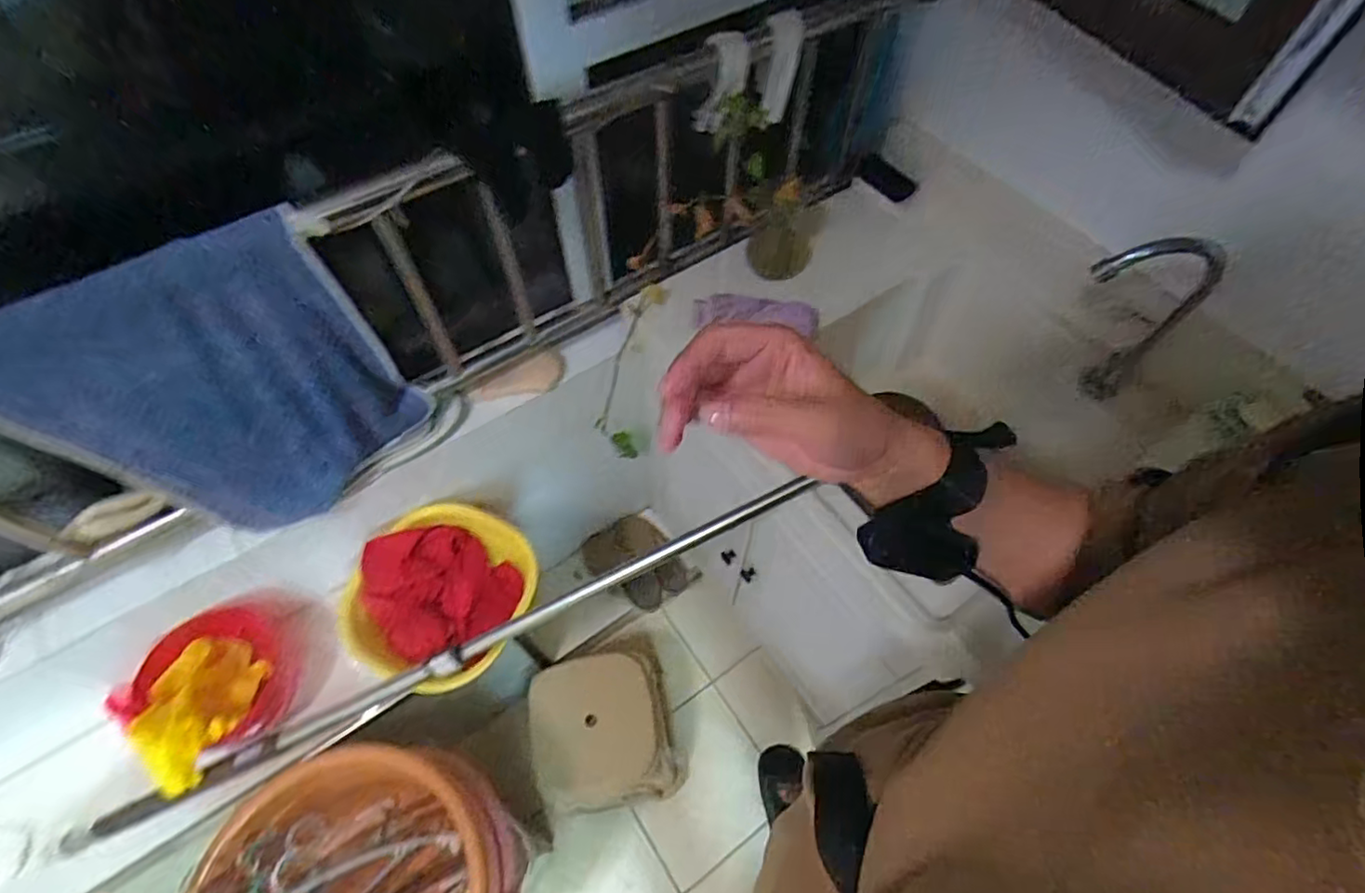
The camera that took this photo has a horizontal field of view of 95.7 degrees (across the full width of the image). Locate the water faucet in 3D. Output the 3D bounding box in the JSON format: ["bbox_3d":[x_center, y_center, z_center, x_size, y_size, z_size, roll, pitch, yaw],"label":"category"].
[{"bbox_3d":[0.546,-0.147,0.776,0.150,0.273,0.046,-6,59,-4],"label":"water faucet"}]

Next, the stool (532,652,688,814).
[{"bbox_3d":[-0.149,0.583,1.269,0.262,0.303,0.273,-9,60,-6],"label":"stool"}]

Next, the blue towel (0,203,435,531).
[{"bbox_3d":[-0.513,-0.049,0.713,0.322,0.396,0.042,-29,64,-16],"label":"blue towel"}]

